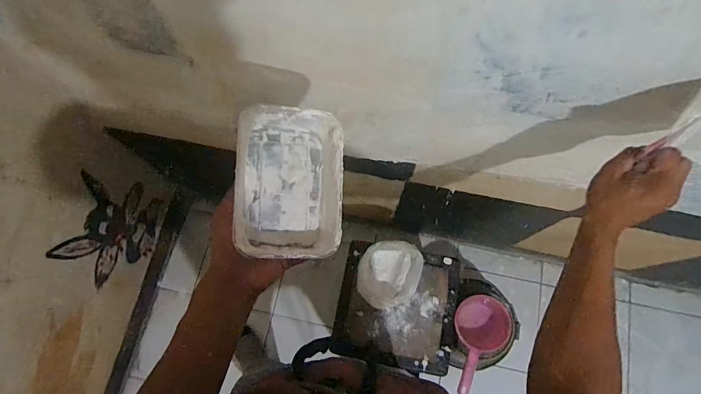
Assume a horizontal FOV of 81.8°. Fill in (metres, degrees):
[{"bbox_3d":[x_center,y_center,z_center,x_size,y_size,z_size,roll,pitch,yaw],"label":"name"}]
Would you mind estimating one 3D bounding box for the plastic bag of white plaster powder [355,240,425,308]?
[{"bbox_3d":[0.095,0.194,1.016,0.151,0.063,0.168,12,74,5],"label":"plastic bag of white plaster powder"}]

